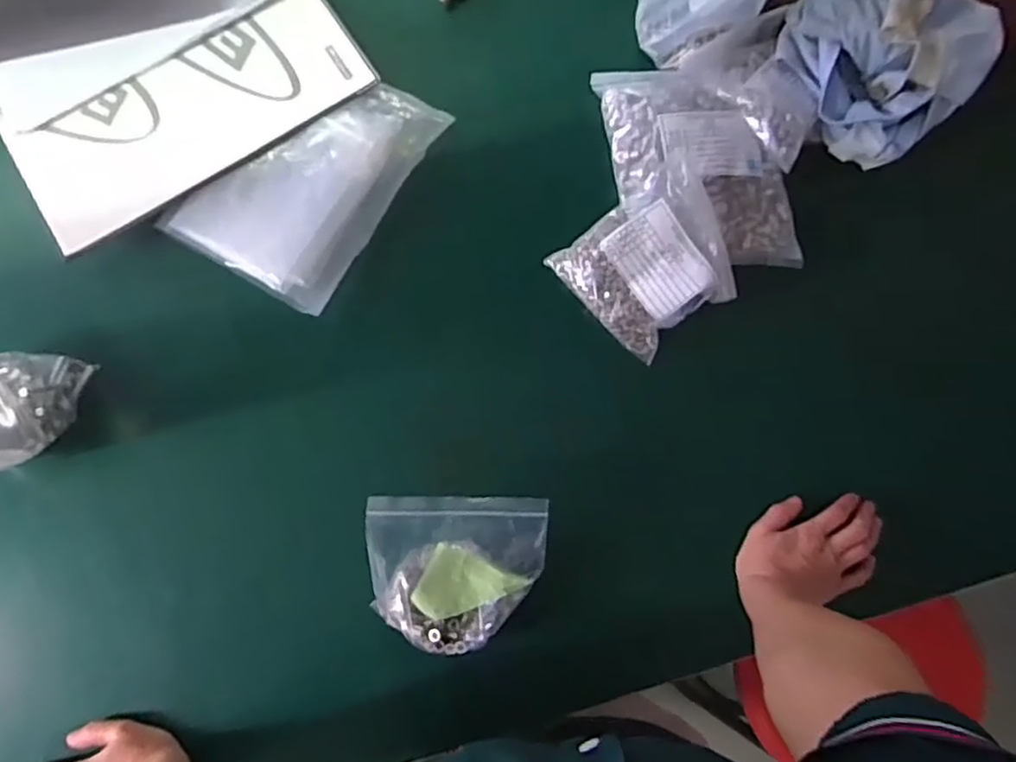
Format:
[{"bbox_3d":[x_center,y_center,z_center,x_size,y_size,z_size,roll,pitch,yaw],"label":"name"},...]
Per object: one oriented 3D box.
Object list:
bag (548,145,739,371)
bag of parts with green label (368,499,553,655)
[{"bbox_3d":[0.140,-0.110,0.629,0.136,0.060,0.130,-36,85,-7],"label":"bag"},{"bbox_3d":[-0.043,0.164,0.566,0.147,0.054,0.131,1,81,-2],"label":"bag of parts with green label"}]

